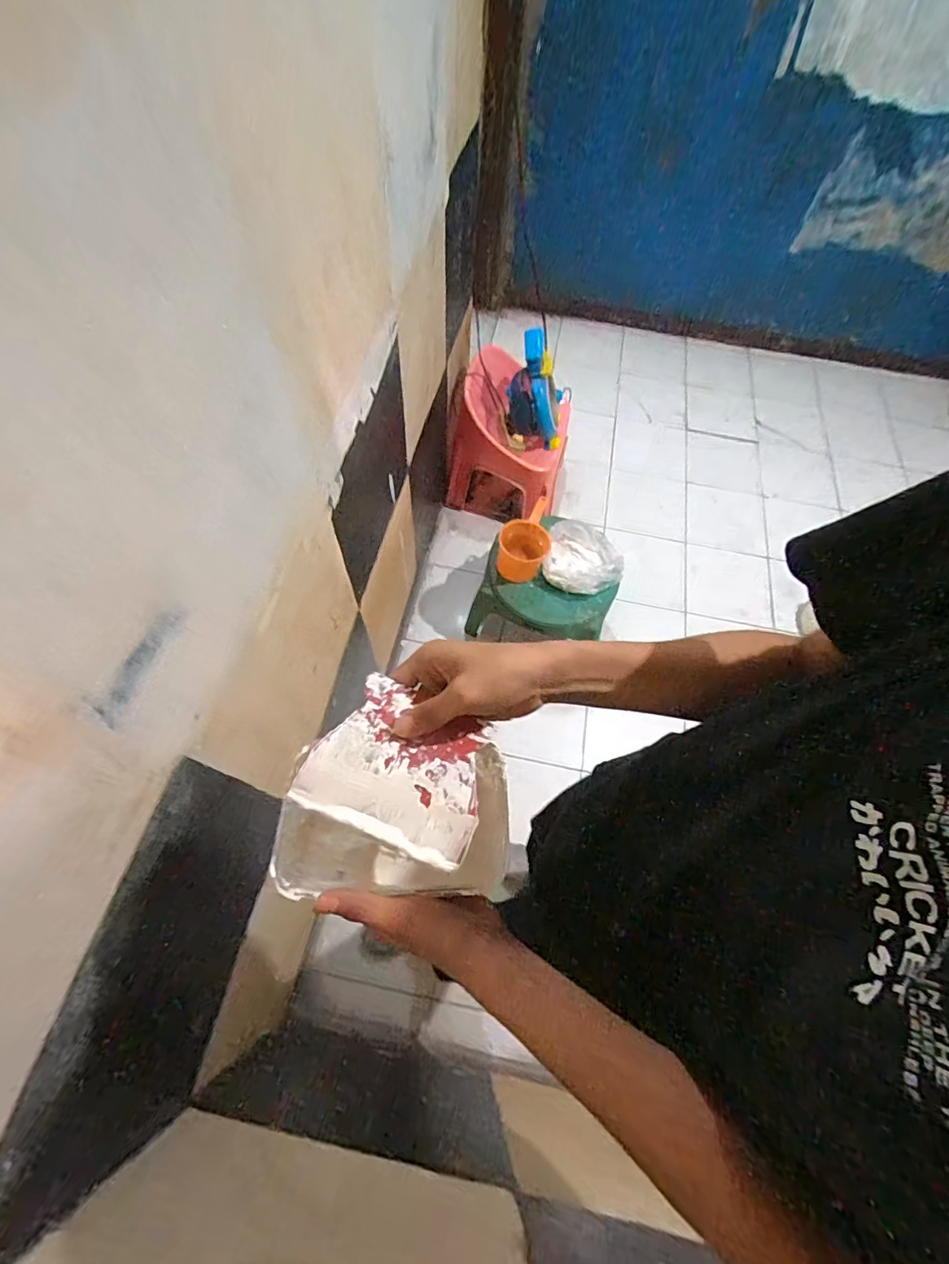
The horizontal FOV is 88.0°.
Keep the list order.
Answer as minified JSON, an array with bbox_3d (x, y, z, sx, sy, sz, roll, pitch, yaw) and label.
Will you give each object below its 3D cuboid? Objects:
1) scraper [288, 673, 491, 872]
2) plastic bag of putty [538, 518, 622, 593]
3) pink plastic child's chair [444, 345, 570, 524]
[{"bbox_3d":[-0.049,0.093,0.351,0.120,0.013,0.100,22,64,7],"label":"scraper"},{"bbox_3d":[0.306,-0.210,1.384,0.210,0.083,0.198,14,63,3],"label":"plastic bag of putty"},{"bbox_3d":[0.112,-0.615,1.597,0.349,0.453,0.281,12,63,2],"label":"pink plastic child's chair"}]

